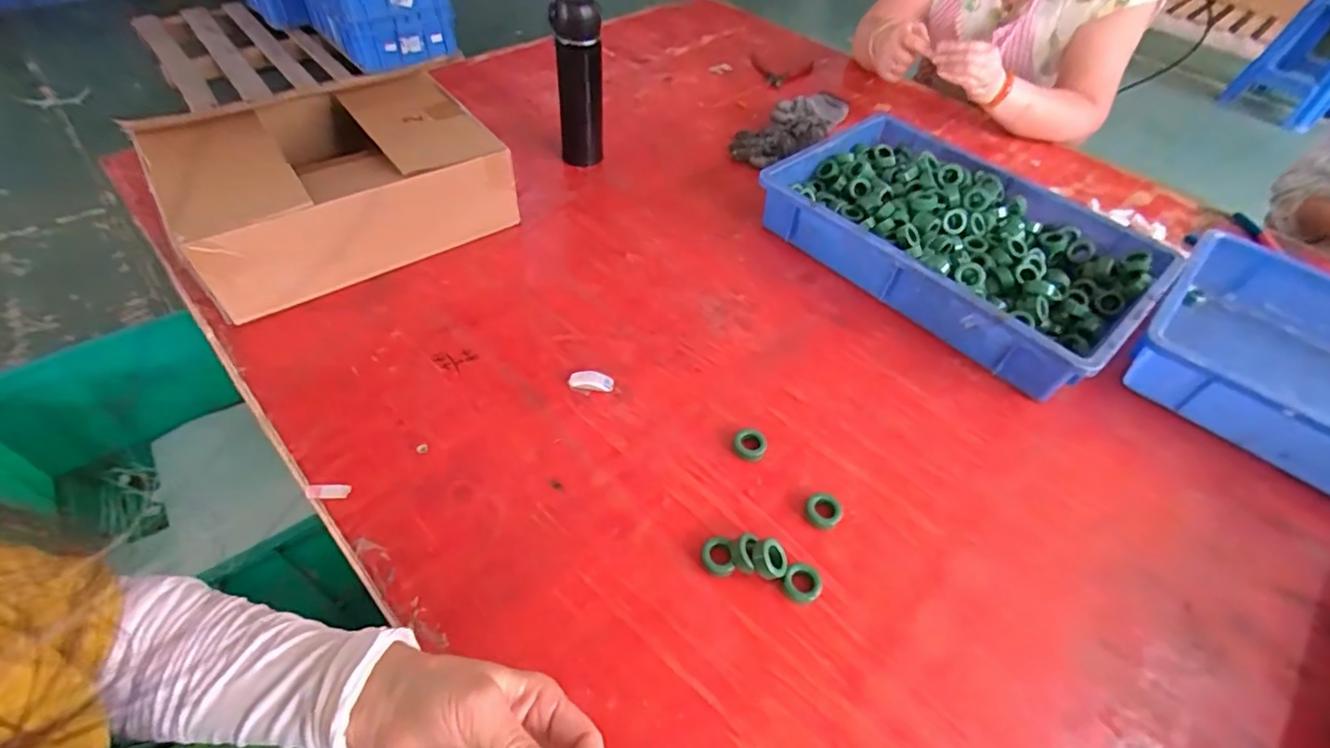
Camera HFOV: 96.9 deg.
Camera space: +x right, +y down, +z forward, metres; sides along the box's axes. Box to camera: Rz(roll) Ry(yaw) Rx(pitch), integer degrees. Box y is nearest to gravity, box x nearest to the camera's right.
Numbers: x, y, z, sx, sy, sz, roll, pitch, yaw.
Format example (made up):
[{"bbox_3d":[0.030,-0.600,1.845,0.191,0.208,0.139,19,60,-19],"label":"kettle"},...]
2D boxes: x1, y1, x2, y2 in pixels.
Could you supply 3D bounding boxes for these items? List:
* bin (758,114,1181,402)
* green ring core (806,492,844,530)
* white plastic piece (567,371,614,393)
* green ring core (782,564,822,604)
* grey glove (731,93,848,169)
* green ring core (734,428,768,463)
[{"bbox_3d":[0.368,-0.176,0.754,0.294,0.080,0.430,-34,60,-30],"label":"bin"},{"bbox_3d":[0.142,0.122,0.525,0.031,0.012,0.033,3,49,-3],"label":"green ring core"},{"bbox_3d":[-0.076,0.007,0.606,0.046,0.013,0.014,7,49,0],"label":"white plastic piece"},{"bbox_3d":[0.112,0.171,0.480,0.030,0.014,0.029,3,49,-3],"label":"green ring core"},{"bbox_3d":[0.212,-0.407,0.965,0.093,0.036,0.273,36,55,23],"label":"grey glove"},{"bbox_3d":[0.082,0.068,0.566,0.031,0.016,0.030,3,49,-3],"label":"green ring core"}]

